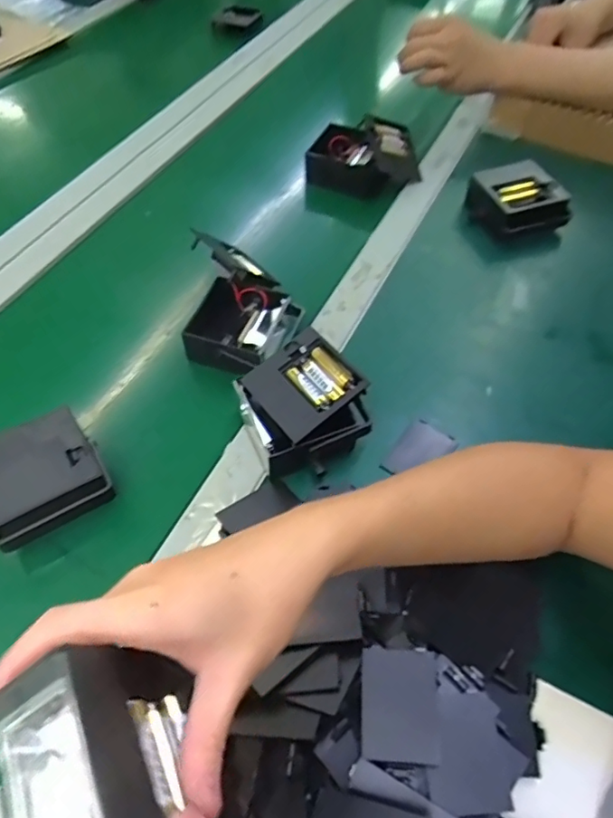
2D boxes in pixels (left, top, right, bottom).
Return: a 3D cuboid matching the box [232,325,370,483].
[{"bbox_3d":[-0.007,-0.001,0.463,0.094,0.059,0.099,-30,61,-20],"label":"box"}]

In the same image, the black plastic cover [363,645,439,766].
[{"bbox_3d":[0.057,0.180,0.339,0.044,0.007,0.061,6,55,-1],"label":"black plastic cover"}]

